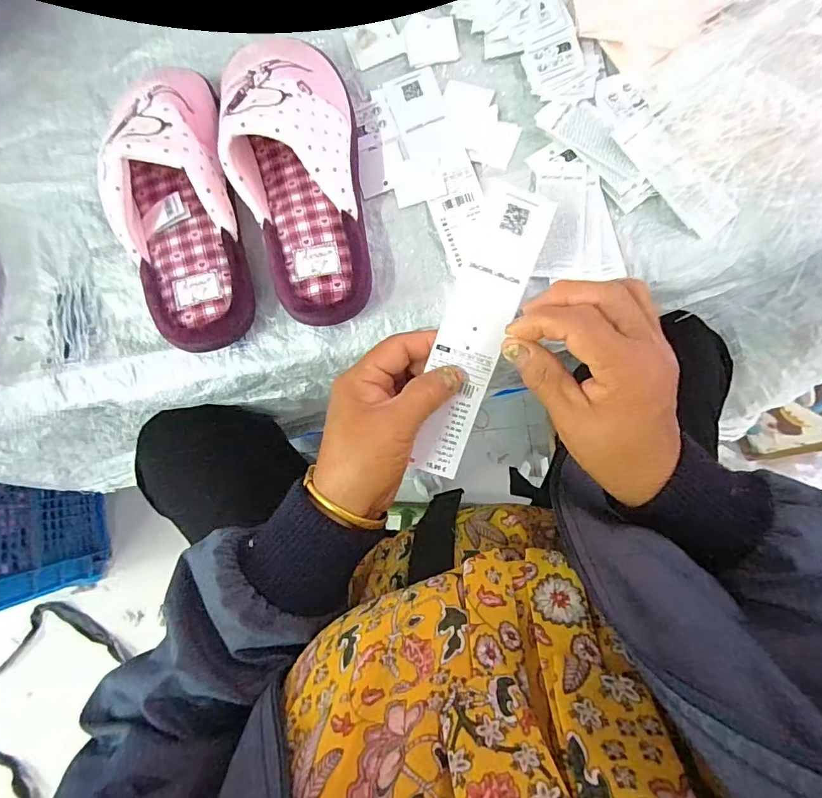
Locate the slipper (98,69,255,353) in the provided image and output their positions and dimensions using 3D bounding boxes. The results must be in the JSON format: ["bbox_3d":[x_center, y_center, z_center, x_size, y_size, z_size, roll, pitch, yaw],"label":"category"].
[{"bbox_3d":[-0.177,-0.154,0.350,0.086,0.073,0.235,-11,81,4],"label":"slipper"}]

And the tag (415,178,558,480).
[{"bbox_3d":[0.041,-0.040,0.303,0.044,0.004,0.188,17,101,-8],"label":"tag"}]

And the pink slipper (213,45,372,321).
[{"bbox_3d":[-0.083,-0.173,0.345,0.091,0.082,0.226,-16,81,3],"label":"pink slipper"}]

